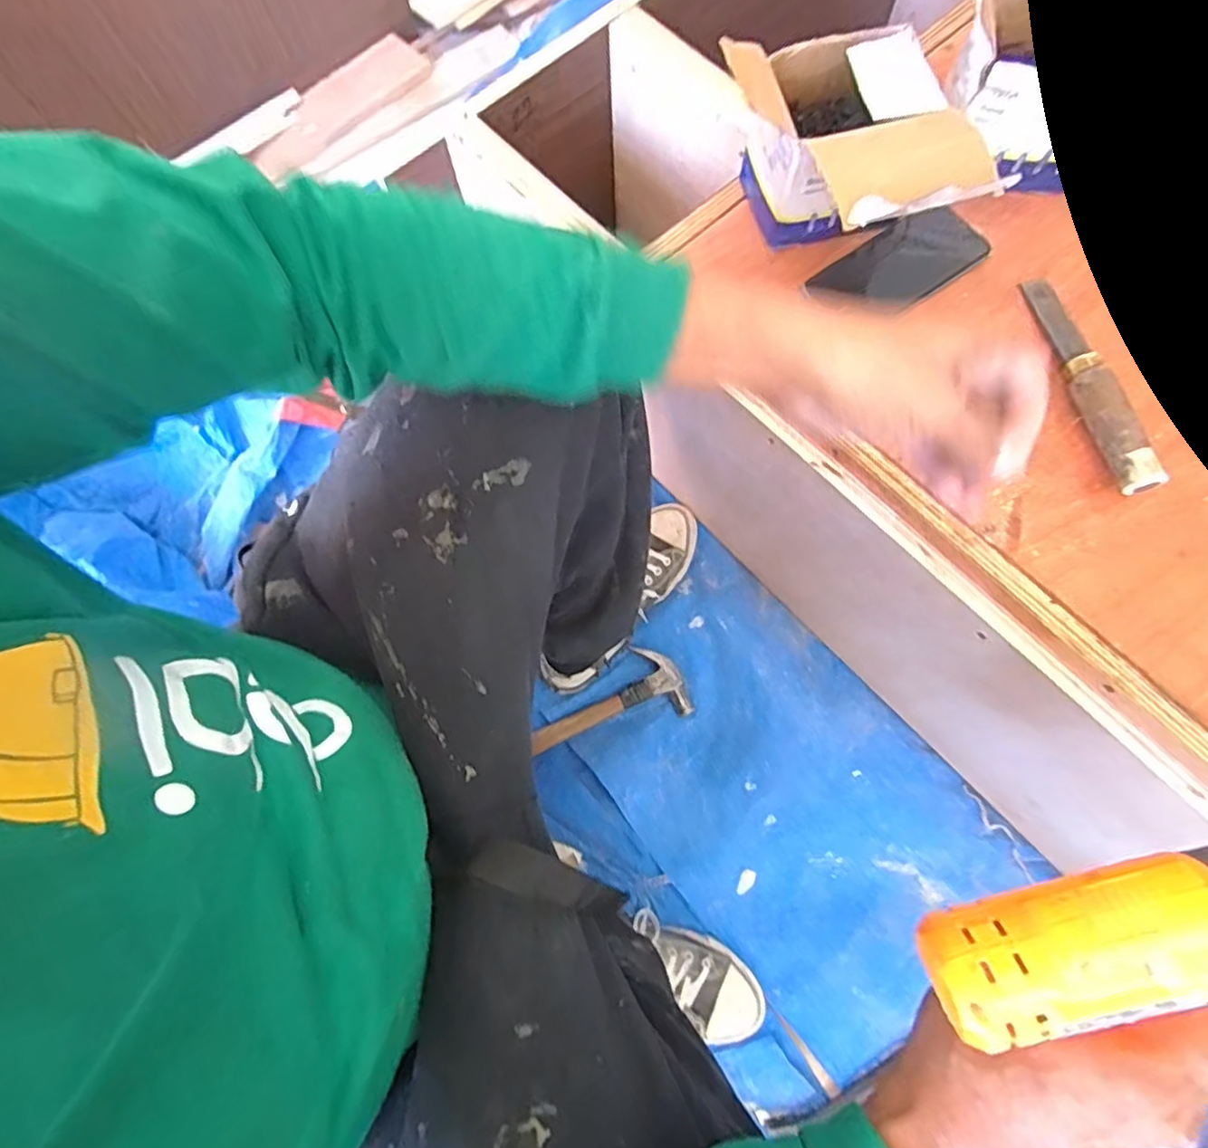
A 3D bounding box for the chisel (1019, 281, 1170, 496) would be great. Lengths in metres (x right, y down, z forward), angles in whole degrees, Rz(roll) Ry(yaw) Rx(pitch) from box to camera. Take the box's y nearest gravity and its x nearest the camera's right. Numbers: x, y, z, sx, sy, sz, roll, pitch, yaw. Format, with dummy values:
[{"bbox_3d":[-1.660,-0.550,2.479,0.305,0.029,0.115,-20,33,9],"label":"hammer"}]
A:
[{"bbox_3d":[0.380,-0.155,0.488,0.023,0.034,0.198,-9,74,0],"label":"chisel"}]

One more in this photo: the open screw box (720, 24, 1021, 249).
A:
[{"bbox_3d":[0.187,-0.316,0.496,0.166,0.131,0.185,-12,74,-1],"label":"open screw box"}]

